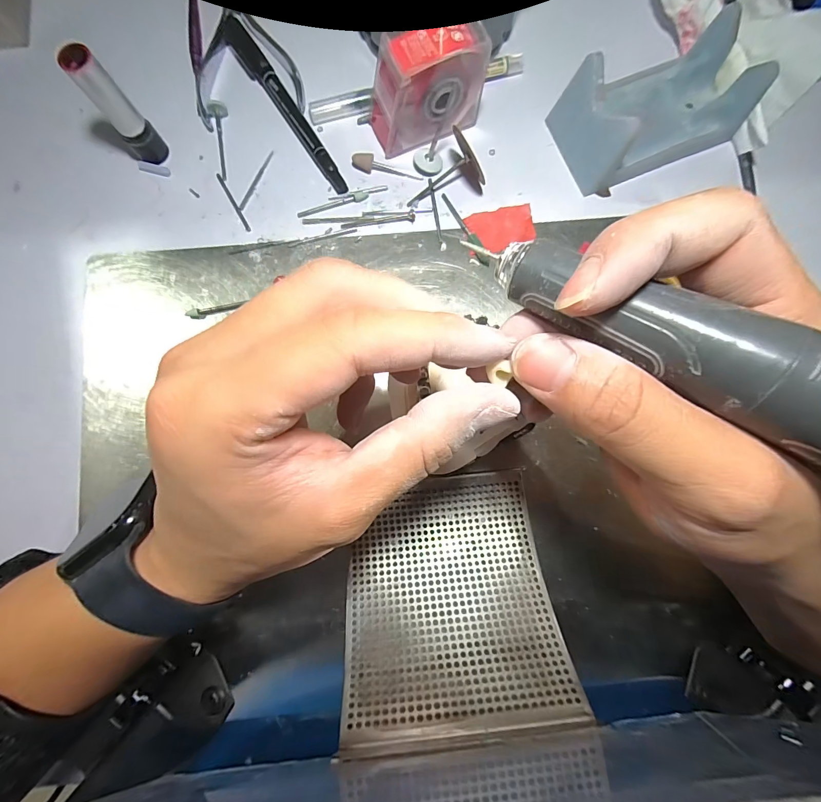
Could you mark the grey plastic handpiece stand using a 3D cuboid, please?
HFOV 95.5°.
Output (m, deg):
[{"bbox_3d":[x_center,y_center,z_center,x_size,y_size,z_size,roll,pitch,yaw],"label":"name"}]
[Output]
[{"bbox_3d":[0.147,-0.179,0.226,0.109,0.040,0.062,-21,84,-3],"label":"grey plastic handpiece stand"}]

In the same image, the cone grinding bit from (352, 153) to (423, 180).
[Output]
[{"bbox_3d":[-0.015,-0.148,0.236,0.044,0.006,0.009,14,83,1],"label":"cone grinding bit"}]

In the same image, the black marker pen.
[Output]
[{"bbox_3d":[-0.081,-0.190,0.239,0.014,0.010,0.137,-34,85,-4],"label":"black marker pen"}]

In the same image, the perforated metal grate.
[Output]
[{"bbox_3d":[0.018,0.091,0.180,0.096,0.014,0.108,-6,51,0],"label":"perforated metal grate"}]

